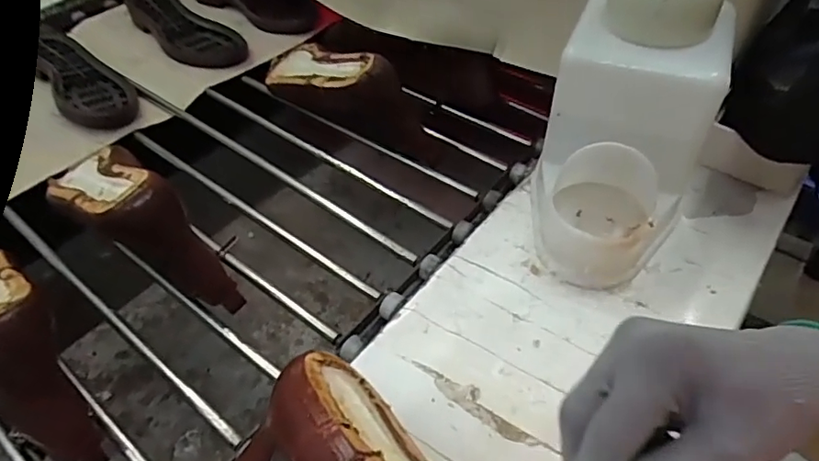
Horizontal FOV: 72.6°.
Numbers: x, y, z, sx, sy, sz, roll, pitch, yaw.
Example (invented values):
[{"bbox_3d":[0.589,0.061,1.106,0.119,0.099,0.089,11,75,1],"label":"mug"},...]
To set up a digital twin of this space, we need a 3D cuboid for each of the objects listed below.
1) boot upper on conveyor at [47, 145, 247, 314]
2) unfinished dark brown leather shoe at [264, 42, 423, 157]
[{"bbox_3d":[-0.259,-0.009,0.523,0.082,0.118,0.230,-34,54,-25],"label":"boot upper on conveyor"},{"bbox_3d":[-0.099,-0.181,0.674,0.260,0.107,0.077,31,55,27],"label":"unfinished dark brown leather shoe"}]

